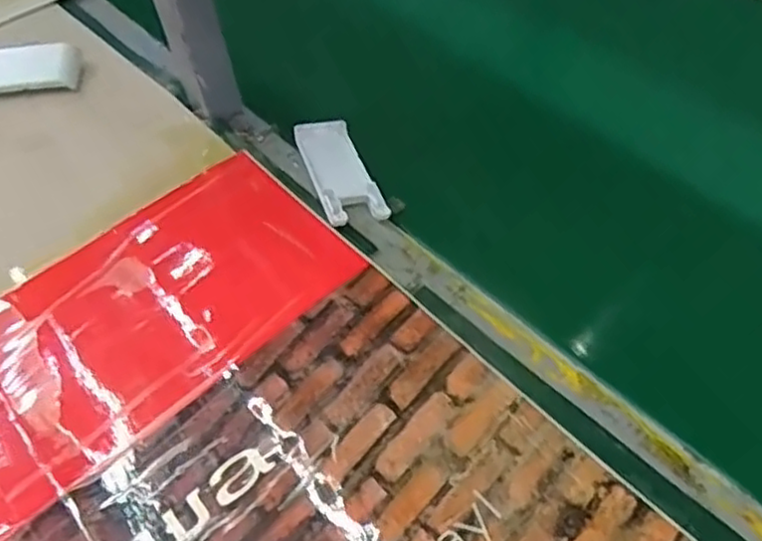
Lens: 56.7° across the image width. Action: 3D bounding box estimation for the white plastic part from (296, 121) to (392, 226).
[{"bbox_3d":[-0.030,-0.069,0.489,0.040,0.010,0.094,-19,55,-10],"label":"white plastic part"}]

